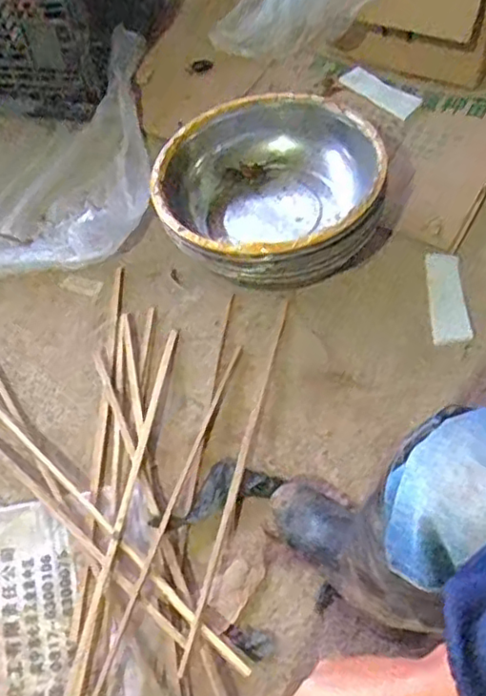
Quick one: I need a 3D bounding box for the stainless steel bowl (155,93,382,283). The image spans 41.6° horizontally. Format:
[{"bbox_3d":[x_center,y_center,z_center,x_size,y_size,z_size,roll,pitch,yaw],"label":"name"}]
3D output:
[{"bbox_3d":[0.042,-0.271,1.077,0.355,0.155,0.355,0,61,3],"label":"stainless steel bowl"}]

